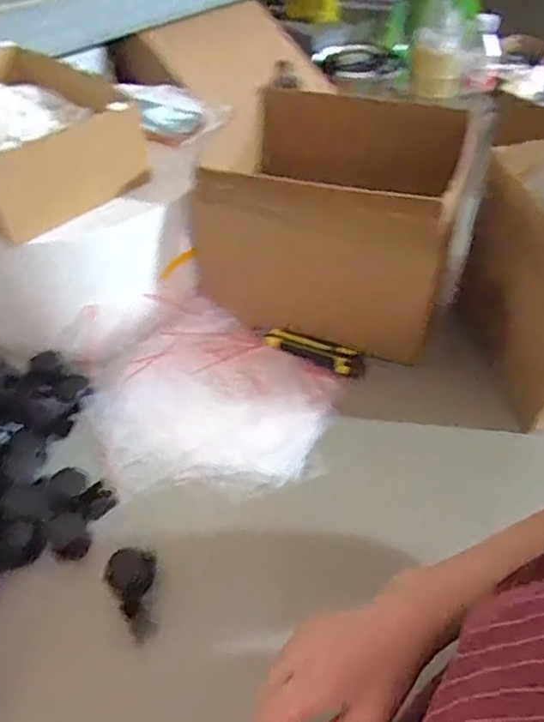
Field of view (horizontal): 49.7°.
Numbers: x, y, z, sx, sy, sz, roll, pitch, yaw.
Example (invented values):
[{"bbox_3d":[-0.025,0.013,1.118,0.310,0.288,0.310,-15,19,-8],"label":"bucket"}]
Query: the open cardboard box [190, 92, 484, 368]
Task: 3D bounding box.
[{"bbox_3d":[0.091,-0.211,0.819,0.311,0.237,0.305,14,49,13],"label":"open cardboard box"}]

